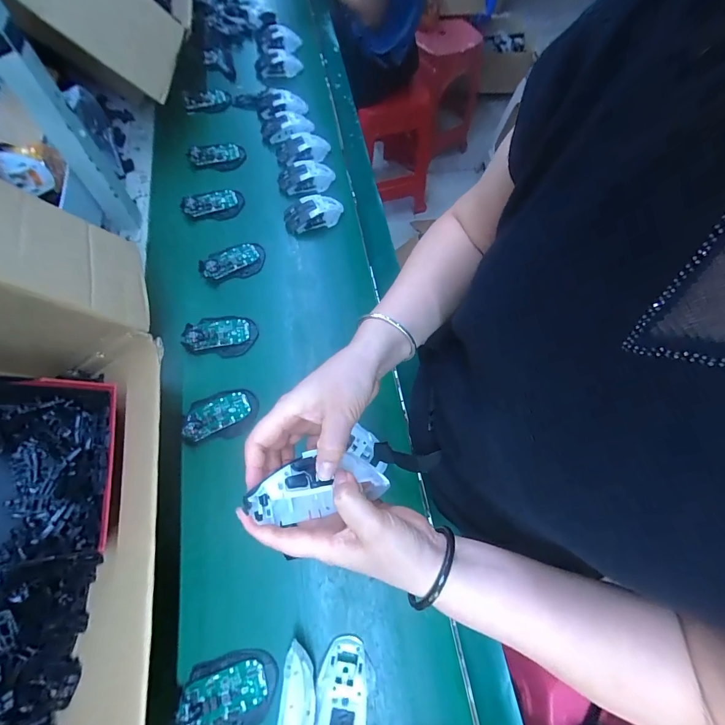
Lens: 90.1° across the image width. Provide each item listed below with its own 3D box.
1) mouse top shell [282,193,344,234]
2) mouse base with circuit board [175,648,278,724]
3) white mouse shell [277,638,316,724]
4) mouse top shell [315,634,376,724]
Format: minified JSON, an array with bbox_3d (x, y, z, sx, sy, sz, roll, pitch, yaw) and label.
[{"bbox_3d":[-0.095,-0.293,0.700,0.115,0.030,0.060,-25,69,-15],"label":"mouse top shell"},{"bbox_3d":[-0.154,0.381,0.415,0.107,0.015,0.072,-8,65,-7],"label":"mouse base with circuit board"},{"bbox_3d":[-0.072,0.372,0.395,0.041,0.064,0.101,5,64,-2],"label":"white mouse shell"},{"bbox_3d":[-0.022,0.384,0.409,0.063,0.034,0.116,15,64,4],"label":"mouse top shell"}]

